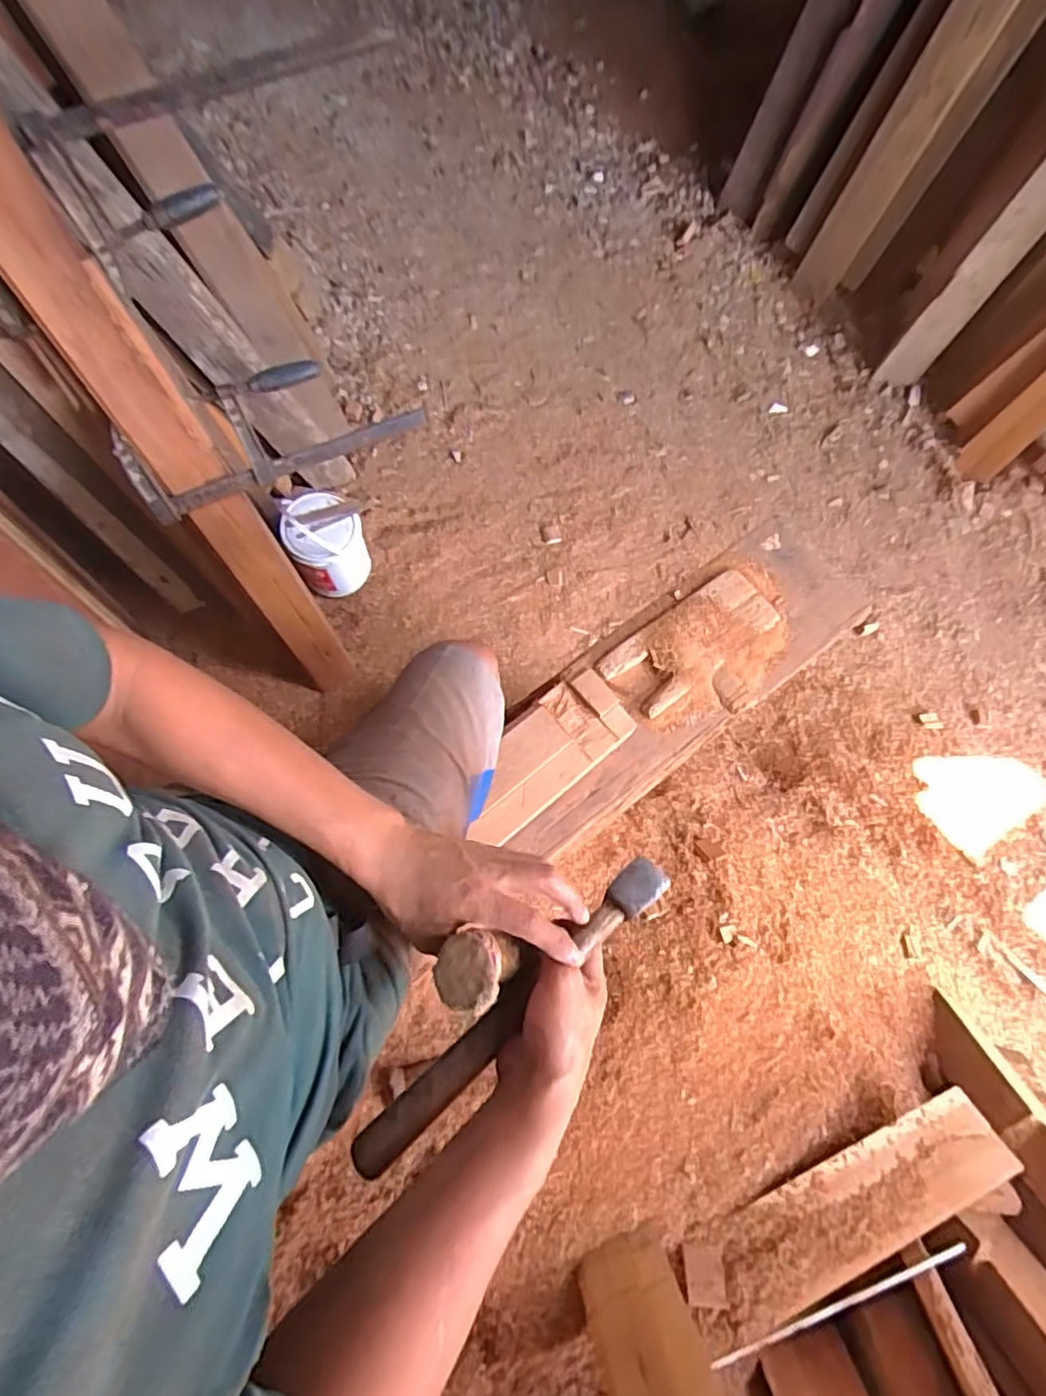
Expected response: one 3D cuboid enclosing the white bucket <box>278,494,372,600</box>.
[{"bbox_3d":[-0.469,-0.364,1.518,0.171,0.213,0.208,-26,71,-11],"label":"white bucket"}]

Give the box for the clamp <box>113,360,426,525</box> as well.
[{"bbox_3d":[-0.427,-0.462,1.086,0.492,0.171,0.046,-24,40,-7],"label":"clamp"}]

